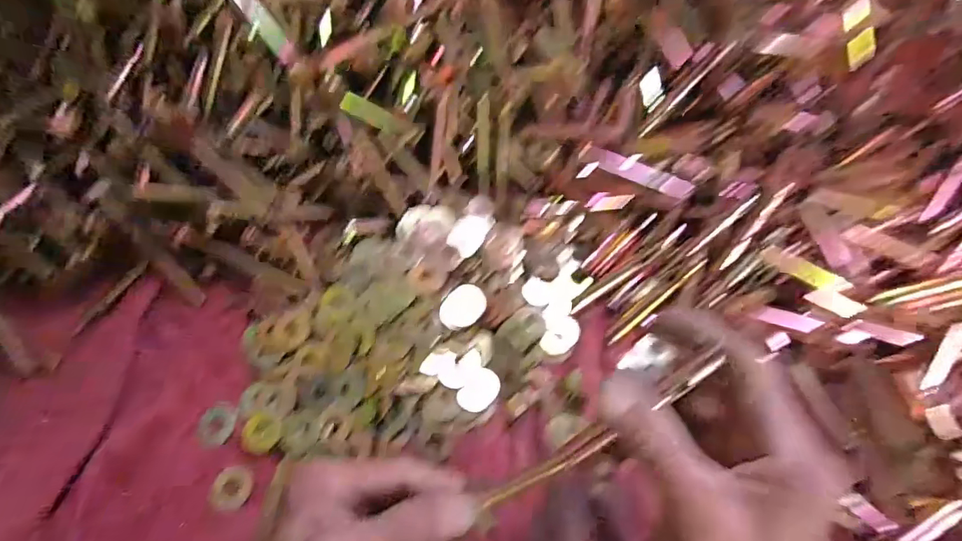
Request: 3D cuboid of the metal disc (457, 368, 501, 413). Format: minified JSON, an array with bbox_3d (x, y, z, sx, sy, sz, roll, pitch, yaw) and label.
[{"bbox_3d":[-0.001,0.080,0.334,0.023,0.004,0.031,35,79,0],"label":"metal disc"}]

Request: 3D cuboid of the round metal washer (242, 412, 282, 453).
[{"bbox_3d":[-0.140,0.103,0.318,0.023,0.004,0.023,0,63,-1],"label":"round metal washer"}]

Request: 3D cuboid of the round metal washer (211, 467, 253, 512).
[{"bbox_3d":[-0.153,0.134,0.307,0.022,0.007,0.024,0,63,-1],"label":"round metal washer"}]

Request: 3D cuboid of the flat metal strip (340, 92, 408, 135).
[{"bbox_3d":[-0.077,-0.113,0.363,0.047,0.004,0.016,24,67,-14],"label":"flat metal strip"}]

